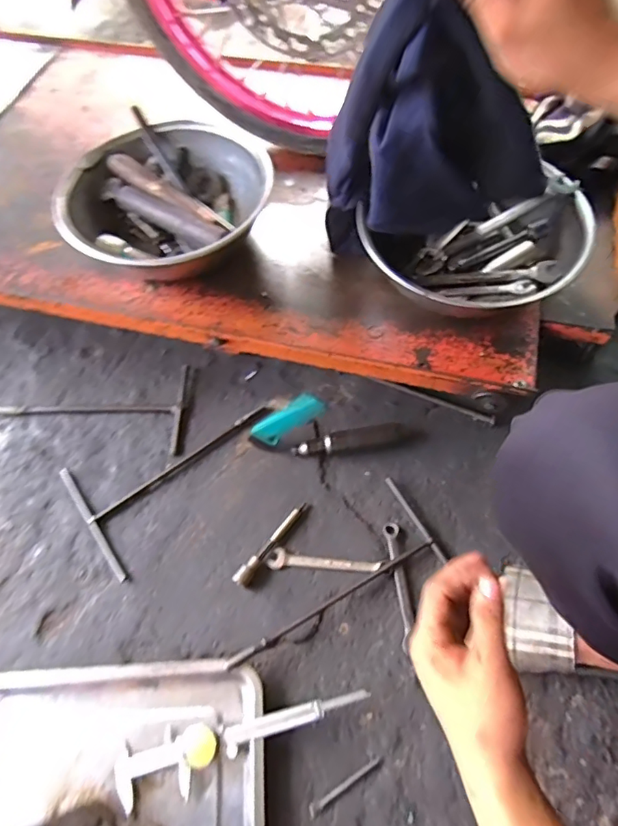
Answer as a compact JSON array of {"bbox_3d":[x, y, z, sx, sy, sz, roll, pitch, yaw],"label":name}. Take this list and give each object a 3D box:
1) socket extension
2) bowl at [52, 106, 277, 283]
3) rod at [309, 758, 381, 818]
[{"bbox_3d":[-0.050,0.168,0.671,0.020,0.024,0.132,31,68,18],"label":"socket extension"},{"bbox_3d":[-0.190,-0.267,0.682,0.243,0.096,0.249,-1,62,2],"label":"bowl"},{"bbox_3d":[0.039,0.405,0.559,0.091,0.006,0.010,-30,64,-12],"label":"rod"}]

